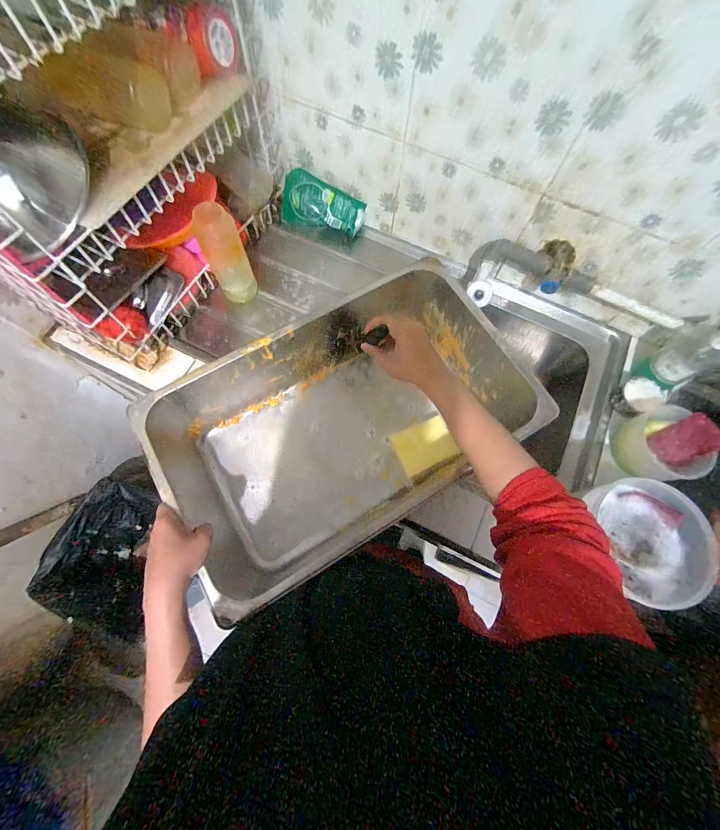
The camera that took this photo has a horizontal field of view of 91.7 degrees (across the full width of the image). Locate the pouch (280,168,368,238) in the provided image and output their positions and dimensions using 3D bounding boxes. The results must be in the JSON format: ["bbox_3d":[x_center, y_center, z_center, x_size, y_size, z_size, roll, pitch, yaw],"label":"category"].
[{"bbox_3d":[-0.080,-0.451,0.758,0.179,0.105,0.045,19,38,2],"label":"pouch"}]

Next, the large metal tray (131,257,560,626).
[{"bbox_3d":[-0.031,0.018,0.566,0.537,0.151,0.332,-34,76,-12],"label":"large metal tray"}]

